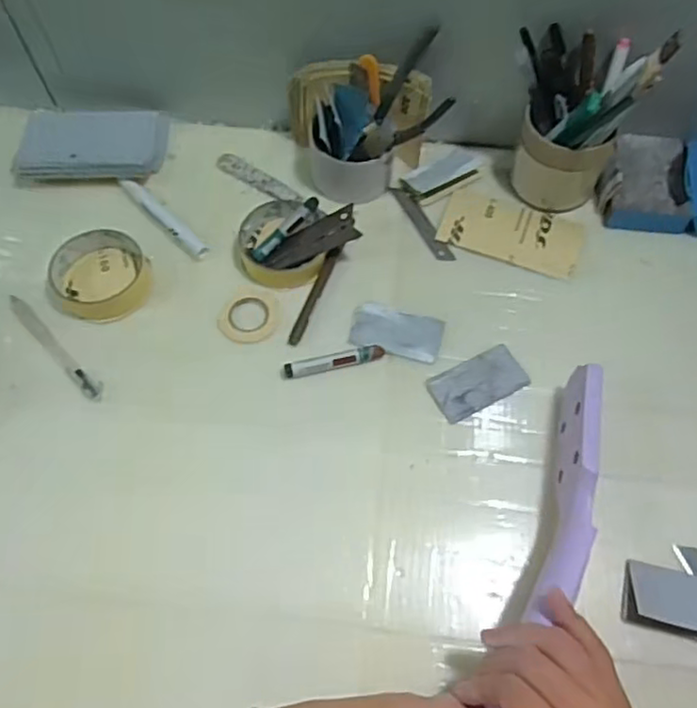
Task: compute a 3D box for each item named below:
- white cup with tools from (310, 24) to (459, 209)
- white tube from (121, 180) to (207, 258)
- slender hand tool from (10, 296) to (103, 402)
[{"bbox_3d":[0.022,-0.207,0.590,0.114,0.108,0.095,-4,65,-1],"label":"white cup with tools"},{"bbox_3d":[-0.173,-0.127,0.596,0.016,0.011,0.122,-41,71,-17],"label":"white tube"},{"bbox_3d":[-0.246,-0.007,0.542,0.129,0.004,0.015,41,72,17],"label":"slender hand tool"}]

